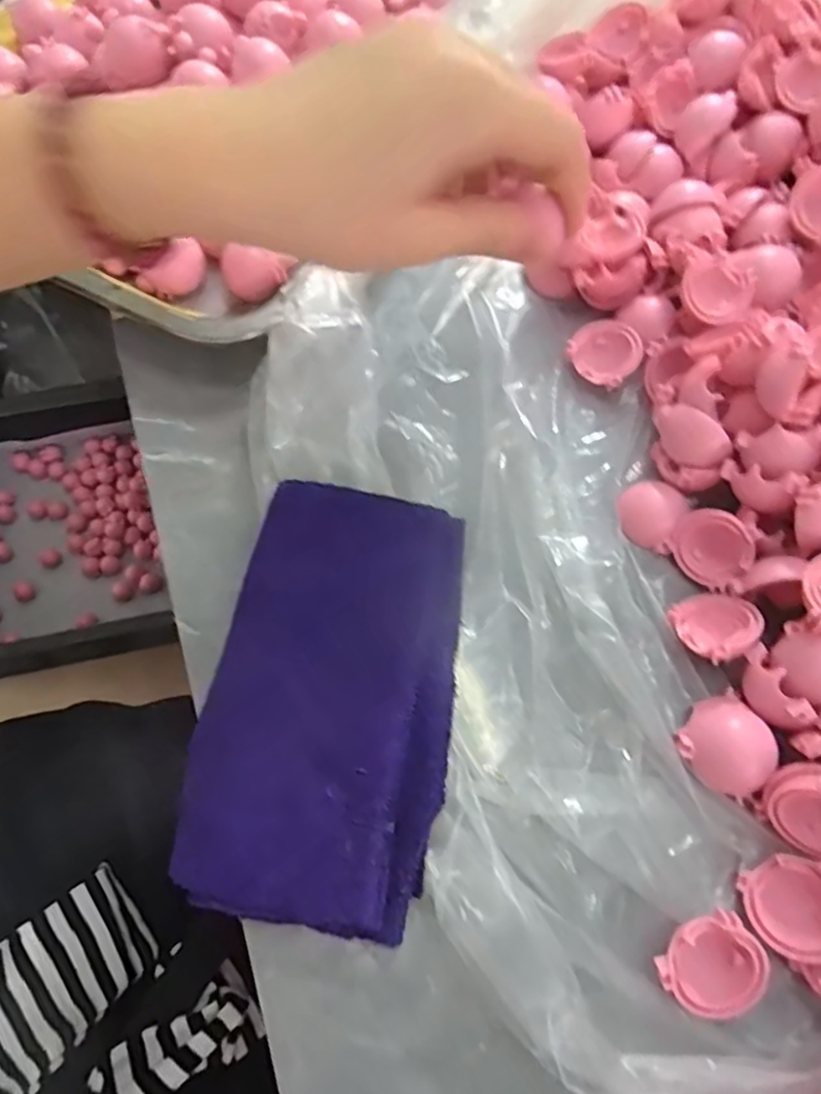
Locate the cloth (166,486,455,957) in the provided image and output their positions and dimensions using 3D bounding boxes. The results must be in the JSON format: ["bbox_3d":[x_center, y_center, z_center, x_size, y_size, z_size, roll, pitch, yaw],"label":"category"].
[{"bbox_3d":[-0.029,0.051,0.231,0.085,0.017,0.149,10,68,2],"label":"cloth"}]

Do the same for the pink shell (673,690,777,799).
[{"bbox_3d":[0.113,0.070,0.227,0.031,0.012,0.031,-31,73,-14],"label":"pink shell"}]

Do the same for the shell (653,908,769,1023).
[{"bbox_3d":[0.094,0.131,0.197,0.028,0.013,0.027,1,68,-2],"label":"shell"}]

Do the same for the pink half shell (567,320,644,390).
[{"bbox_3d":[0.090,-0.089,0.293,0.030,0.010,0.030,-4,76,15],"label":"pink half shell"}]

